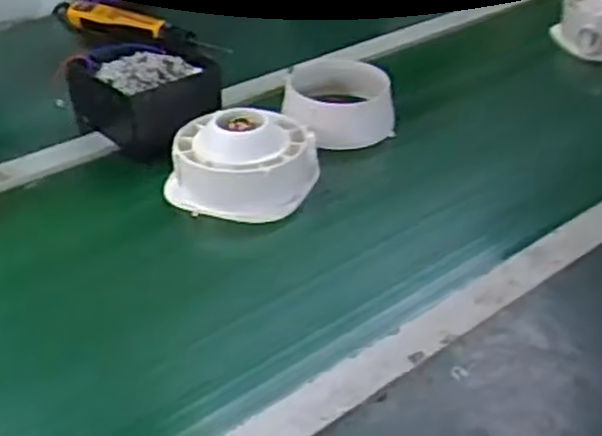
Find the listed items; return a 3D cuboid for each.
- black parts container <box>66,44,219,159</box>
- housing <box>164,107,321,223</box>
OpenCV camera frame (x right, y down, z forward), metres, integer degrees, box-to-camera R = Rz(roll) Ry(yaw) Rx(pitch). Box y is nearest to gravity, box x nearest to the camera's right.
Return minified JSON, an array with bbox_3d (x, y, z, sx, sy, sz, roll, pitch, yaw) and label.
[{"bbox_3d":[-0.165,-0.139,0.859,0.162,0.085,0.122,26,42,32],"label":"black parts container"},{"bbox_3d":[-0.060,-0.053,0.771,0.131,0.080,0.131,0,35,0],"label":"housing"}]

